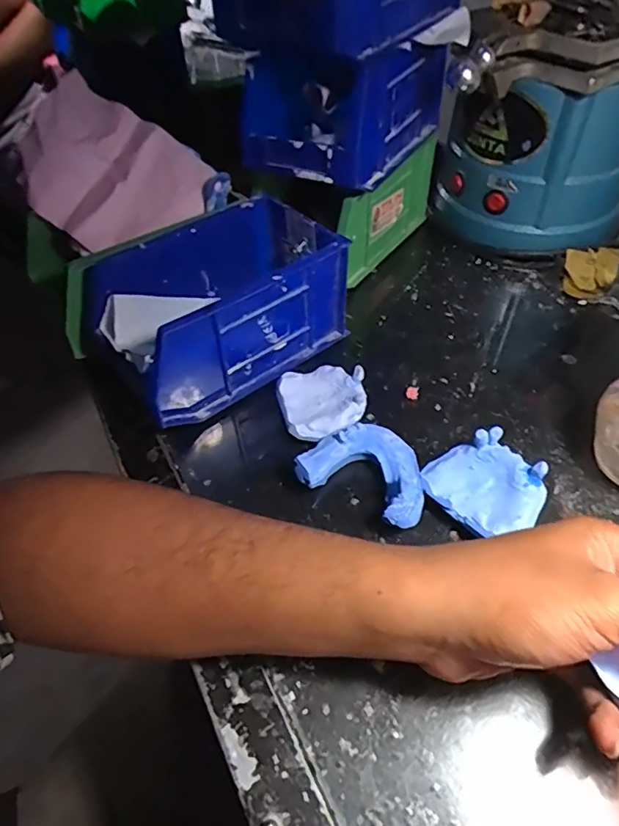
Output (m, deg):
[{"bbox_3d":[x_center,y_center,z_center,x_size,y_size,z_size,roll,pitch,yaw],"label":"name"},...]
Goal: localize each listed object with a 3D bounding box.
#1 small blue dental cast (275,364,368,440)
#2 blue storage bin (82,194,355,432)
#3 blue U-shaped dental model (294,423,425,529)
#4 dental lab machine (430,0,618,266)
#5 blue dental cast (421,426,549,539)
[{"bbox_3d":[0.009,-0.008,0.365,0.059,0.027,0.056,-2,49,2],"label":"small blue dental cast"},{"bbox_3d":[-0.067,-0.077,0.388,0.164,0.089,0.106,-32,55,-22],"label":"blue storage bin"},{"bbox_3d":[0.039,0.037,0.326,0.077,0.027,0.058,23,54,21],"label":"blue U-shaped dental model"},{"bbox_3d":[0.224,-0.245,0.464,0.209,0.174,0.165,4,50,6],"label":"dental lab machine"},{"bbox_3d":[0.105,0.044,0.313,0.055,0.031,0.062,-30,54,-21],"label":"blue dental cast"}]

